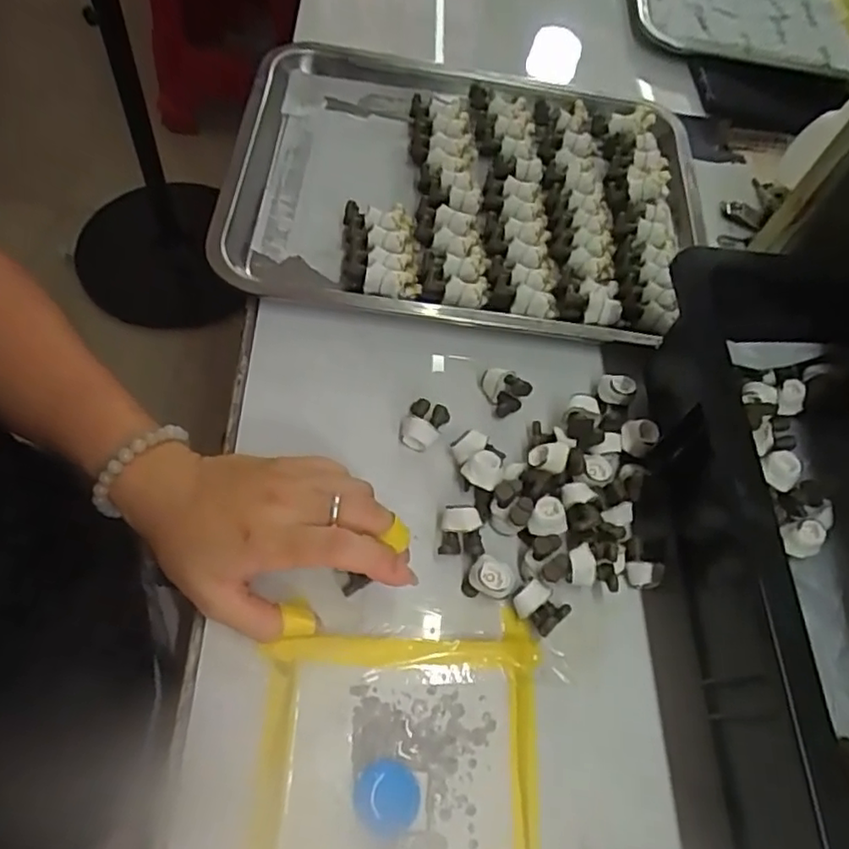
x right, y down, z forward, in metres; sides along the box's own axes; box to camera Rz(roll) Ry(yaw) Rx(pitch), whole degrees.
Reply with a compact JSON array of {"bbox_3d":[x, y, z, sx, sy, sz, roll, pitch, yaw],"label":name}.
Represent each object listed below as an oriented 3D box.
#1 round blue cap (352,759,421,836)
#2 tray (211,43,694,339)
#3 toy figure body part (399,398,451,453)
[{"bbox_3d":[-0.018,0.175,0.298,0.031,0.004,0.029,3,60,-6],"label":"round blue cap"},{"bbox_3d":[0.036,-0.179,0.472,0.343,0.026,0.262,8,60,-3],"label":"tray"},{"bbox_3d":[-0.001,0.002,0.386,0.023,0.023,0.027,28,61,9],"label":"toy figure body part"}]

